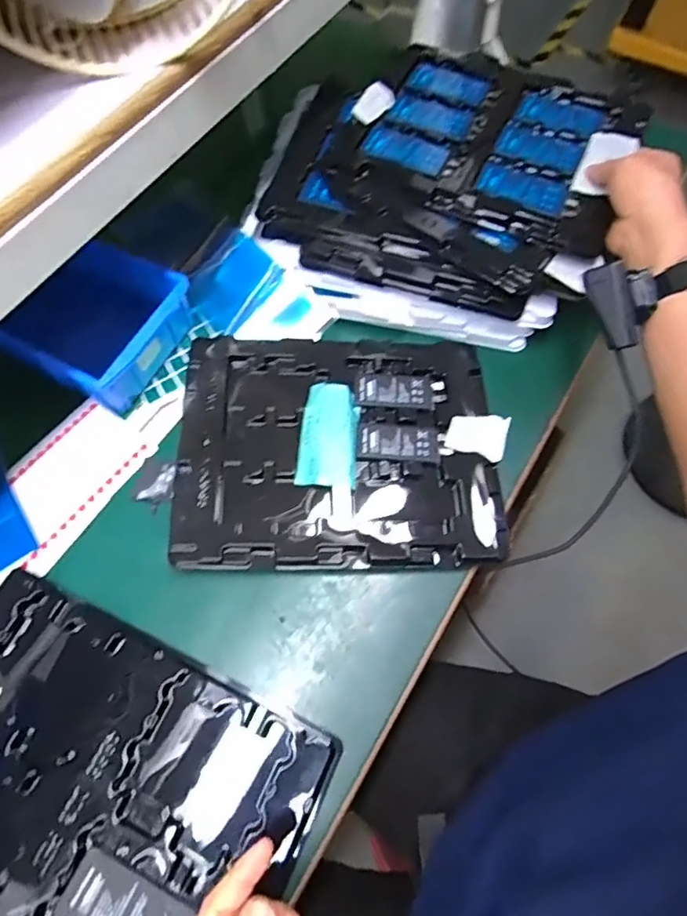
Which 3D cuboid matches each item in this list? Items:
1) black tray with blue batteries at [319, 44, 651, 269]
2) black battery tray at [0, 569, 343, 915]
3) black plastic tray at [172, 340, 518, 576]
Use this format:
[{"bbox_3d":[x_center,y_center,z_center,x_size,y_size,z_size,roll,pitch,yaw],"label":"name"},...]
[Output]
[{"bbox_3d":[0.147,-0.313,0.539,0.262,0.031,0.240,29,70,9],"label":"black tray with blue batteries"},{"bbox_3d":[-0.176,0.236,0.377,0.284,0.012,0.208,24,68,11],"label":"black battery tray"},{"bbox_3d":[-0.001,-0.015,0.486,0.277,0.019,0.223,-2,65,0],"label":"black plastic tray"}]

